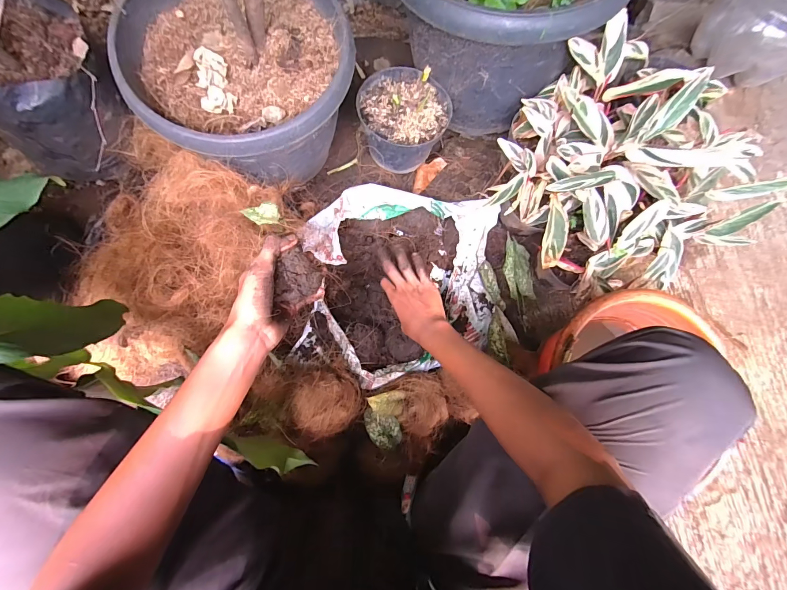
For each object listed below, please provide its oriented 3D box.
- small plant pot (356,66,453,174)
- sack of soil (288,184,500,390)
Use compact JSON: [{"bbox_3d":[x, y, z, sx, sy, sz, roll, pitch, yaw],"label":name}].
[{"bbox_3d":[0.017,-0.343,0.682,0.169,0.097,0.172,-5,83,-5],"label":"small plant pot"},{"bbox_3d":[0.010,-0.018,0.635,0.352,0.101,0.332,2,82,-4],"label":"sack of soil"}]

